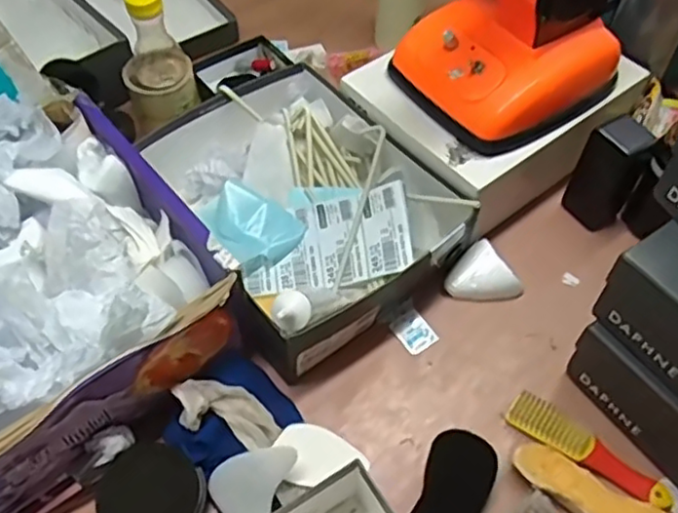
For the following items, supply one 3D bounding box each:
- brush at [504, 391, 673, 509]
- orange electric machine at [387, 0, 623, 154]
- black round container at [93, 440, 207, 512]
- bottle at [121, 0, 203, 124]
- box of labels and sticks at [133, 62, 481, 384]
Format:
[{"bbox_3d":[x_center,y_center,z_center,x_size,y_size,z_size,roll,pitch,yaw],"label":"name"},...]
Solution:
[{"bbox_3d":[0.236,0.181,0.631,0.156,0.027,0.034,30,60,19],"label":"brush"},{"bbox_3d":[0.188,-0.259,0.691,0.205,0.204,0.179,-31,61,-21],"label":"orange electric machine"},{"bbox_3d":[-0.166,0.212,0.587,0.088,0.016,0.088,2,69,-6],"label":"black round container"},{"bbox_3d":[-0.215,-0.235,0.798,0.065,0.157,0.066,32,60,20],"label":"bottle"},{"bbox_3d":[-0.061,-0.072,0.752,0.260,0.113,0.362,-33,61,-22],"label":"box of labels and sticks"}]

